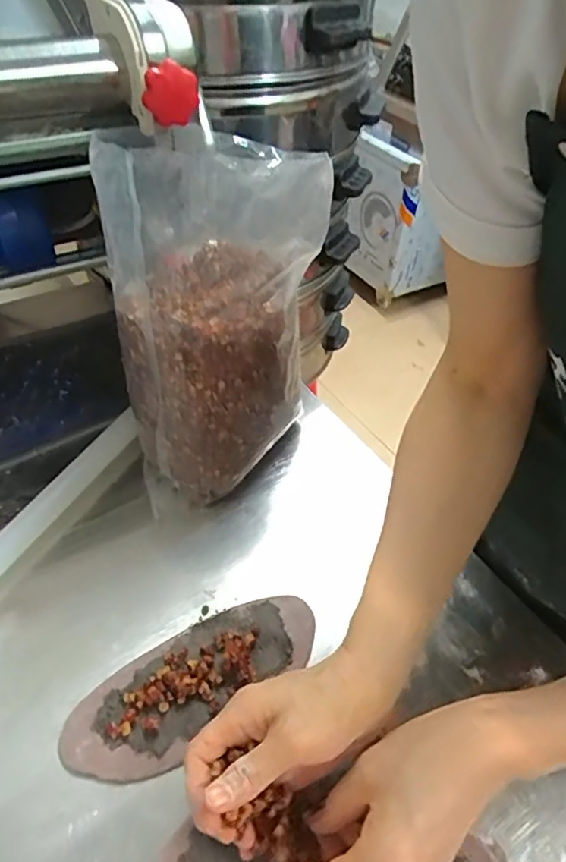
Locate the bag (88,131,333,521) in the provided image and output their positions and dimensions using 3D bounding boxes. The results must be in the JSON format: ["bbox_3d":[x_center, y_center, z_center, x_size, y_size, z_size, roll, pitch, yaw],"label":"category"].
[{"bbox_3d":[-0.068,-0.103,0.524,0.150,0.288,0.188,22,46,17],"label":"bag"}]

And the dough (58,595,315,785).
[{"bbox_3d":[-0.065,0.184,0.436,0.194,0.023,0.077,-27,52,-29],"label":"dough"}]

